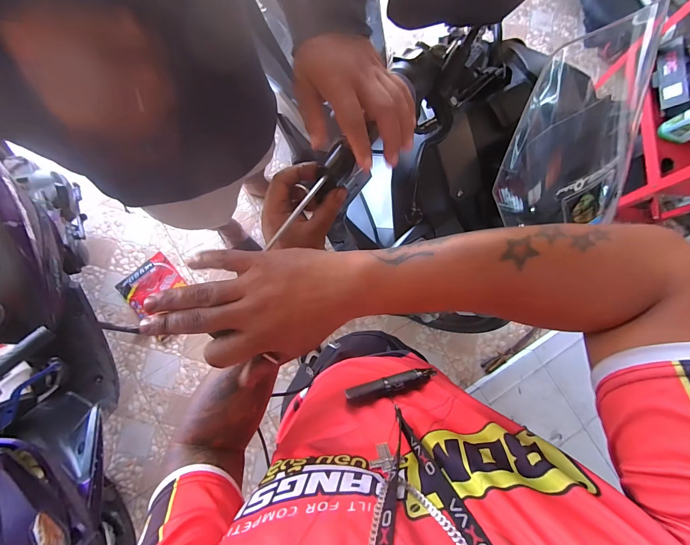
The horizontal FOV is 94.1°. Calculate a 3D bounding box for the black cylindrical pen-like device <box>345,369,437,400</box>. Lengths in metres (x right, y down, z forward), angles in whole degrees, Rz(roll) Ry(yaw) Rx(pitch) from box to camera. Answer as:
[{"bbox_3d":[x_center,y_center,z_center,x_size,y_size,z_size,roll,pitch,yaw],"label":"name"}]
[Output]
[{"bbox_3d":[0.059,0.137,0.398,0.115,0.022,0.015,-13,82,-6],"label":"black cylindrical pen-like device"}]

